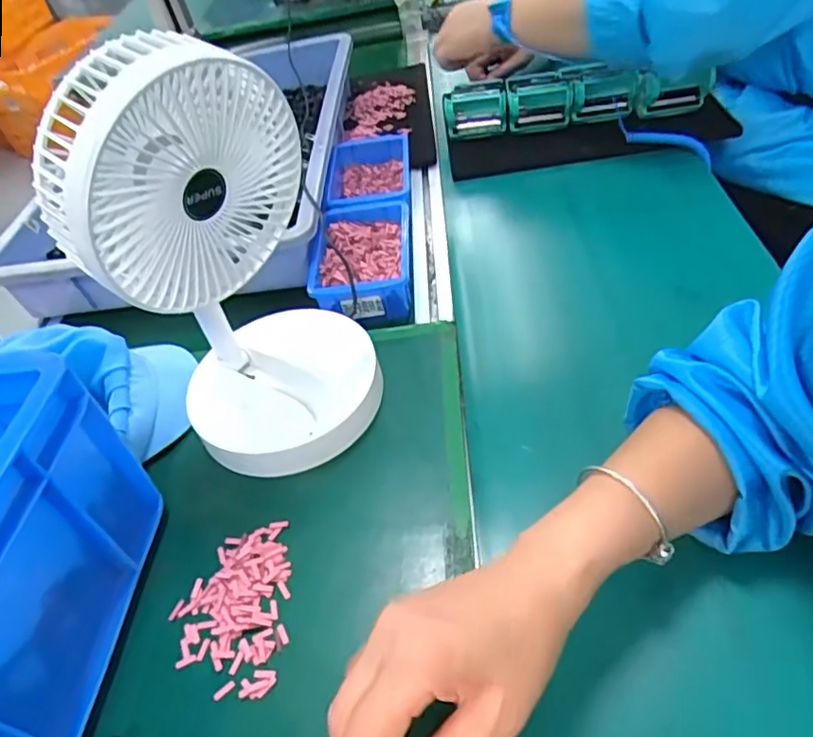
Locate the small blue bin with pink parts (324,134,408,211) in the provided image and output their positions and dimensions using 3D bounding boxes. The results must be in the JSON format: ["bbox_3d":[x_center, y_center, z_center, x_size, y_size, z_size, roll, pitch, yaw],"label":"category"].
[{"bbox_3d":[-0.042,-0.216,0.704,0.092,0.045,0.147,-3,45,4],"label":"small blue bin with pink parts"}]

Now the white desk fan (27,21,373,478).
[{"bbox_3d":[-0.116,-0.068,0.408,0.154,0.271,0.142,-10,45,-3],"label":"white desk fan"}]

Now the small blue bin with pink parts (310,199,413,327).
[{"bbox_3d":[-0.043,-0.109,0.613,0.098,0.059,0.147,-3,45,4],"label":"small blue bin with pink parts"}]

